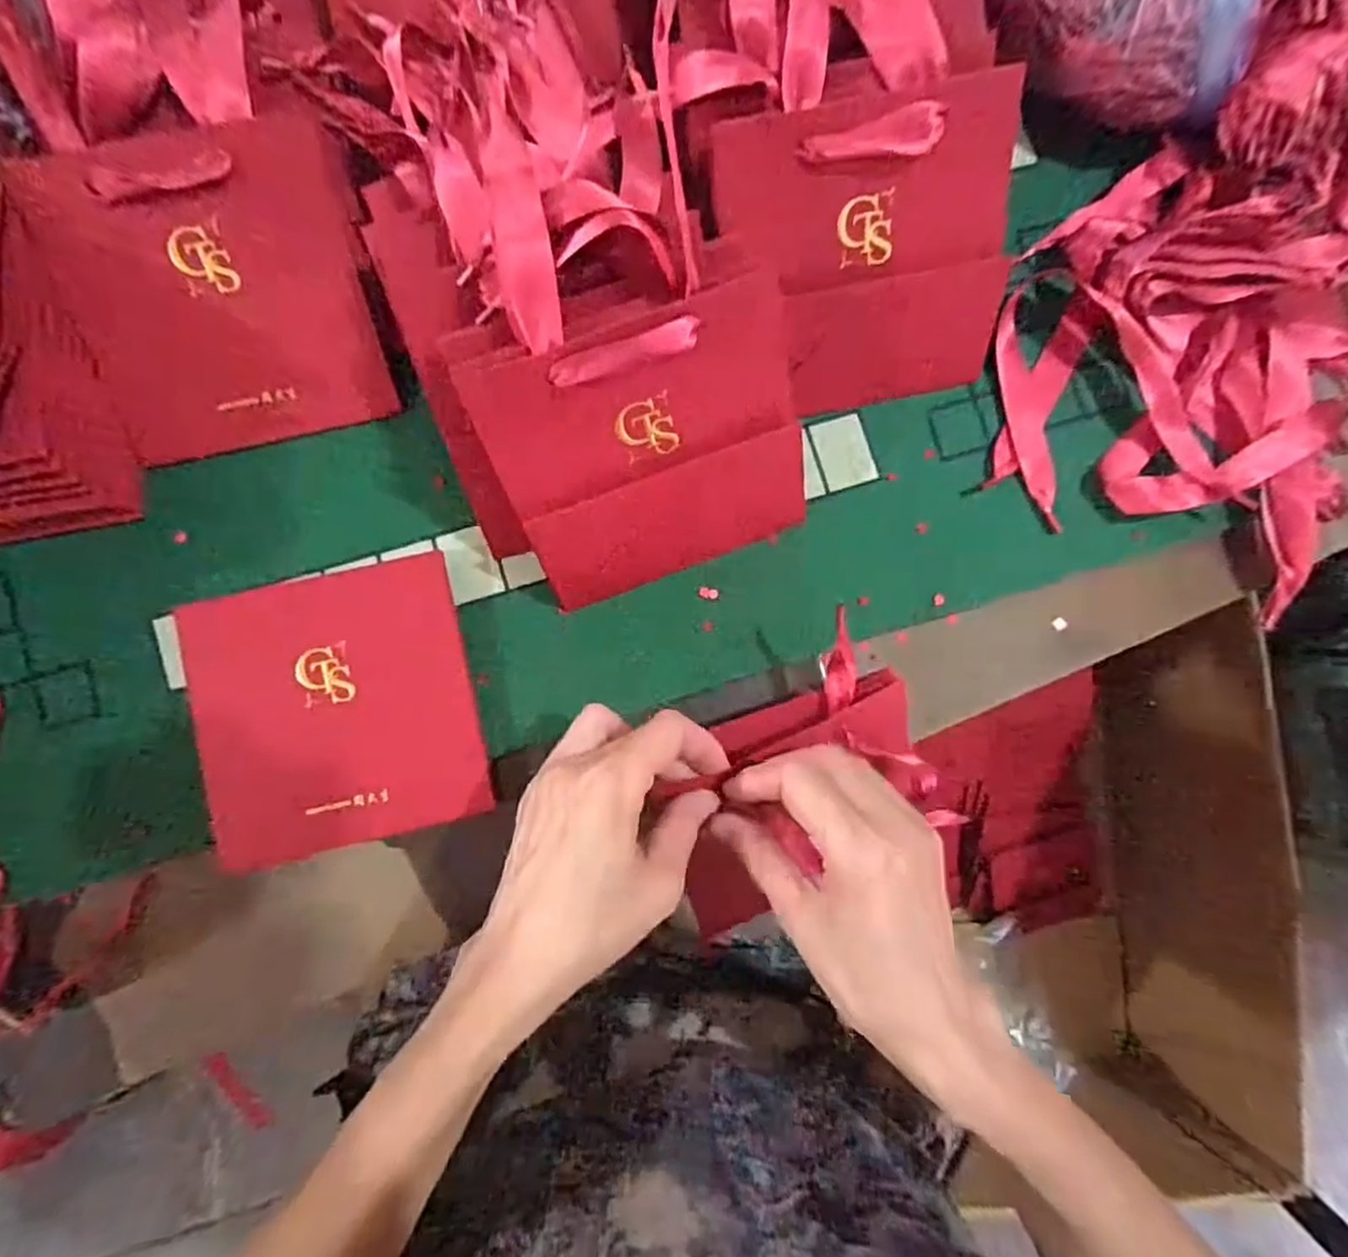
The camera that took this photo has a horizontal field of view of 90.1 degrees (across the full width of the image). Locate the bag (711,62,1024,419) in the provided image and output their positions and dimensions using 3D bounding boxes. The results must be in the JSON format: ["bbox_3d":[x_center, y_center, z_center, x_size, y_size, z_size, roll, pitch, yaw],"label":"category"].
[{"bbox_3d":[0.097,-0.178,0.332,0.138,0.011,0.135,-14,130,-1],"label":"bag"}]

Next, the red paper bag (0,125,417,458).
[{"bbox_3d":[-0.221,-0.165,0.338,0.136,0.012,0.135,-16,111,-12],"label":"red paper bag"}]

